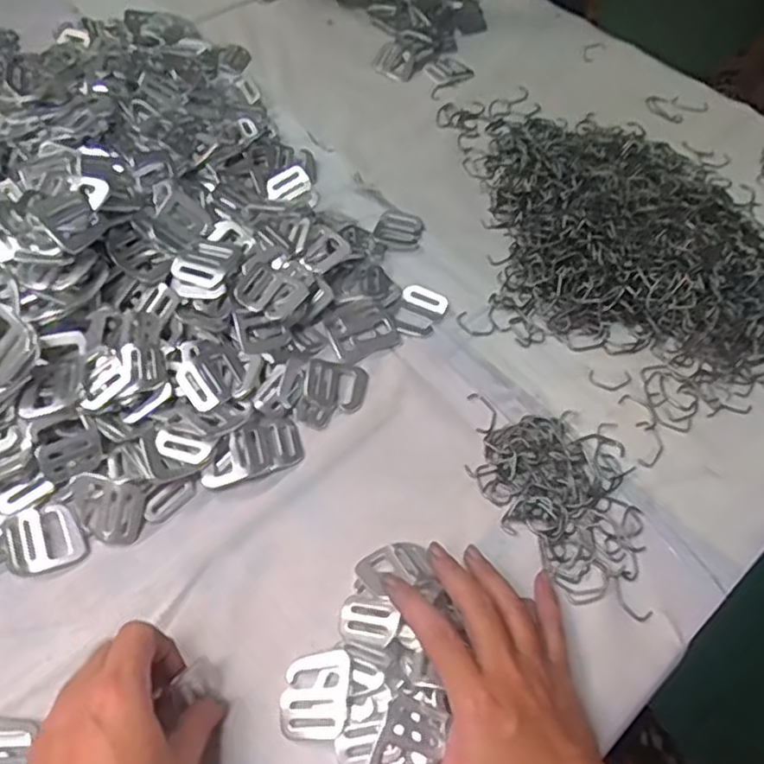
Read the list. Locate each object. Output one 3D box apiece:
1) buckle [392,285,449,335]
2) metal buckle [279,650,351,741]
[{"bbox_3d":[0.028,-0.056,0.540,0.037,0.008,0.044,29,60,16],"label":"buckle"},{"bbox_3d":[-0.037,0.174,0.380,0.037,0.006,0.046,-5,55,13],"label":"metal buckle"}]

